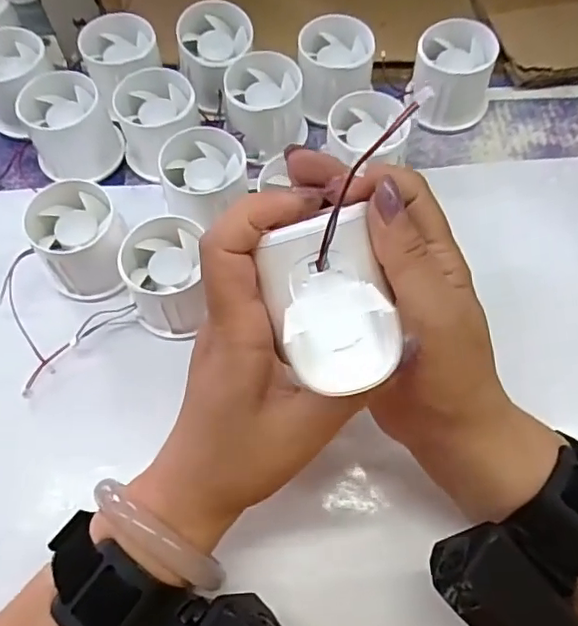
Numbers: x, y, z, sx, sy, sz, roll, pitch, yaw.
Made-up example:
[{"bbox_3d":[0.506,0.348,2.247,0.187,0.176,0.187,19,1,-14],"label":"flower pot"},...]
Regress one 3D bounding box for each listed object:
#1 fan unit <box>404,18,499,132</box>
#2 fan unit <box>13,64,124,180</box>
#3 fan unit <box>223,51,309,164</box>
[{"bbox_3d":[0.114,-0.162,0.399,0.055,0.048,0.055,0,64,0],"label":"fan unit"},{"bbox_3d":[-0.145,-0.122,0.385,0.054,0.047,0.060,-25,67,-11],"label":"fan unit"},{"bbox_3d":[-0.014,-0.134,0.386,0.051,0.047,0.058,-2,64,-1],"label":"fan unit"}]

